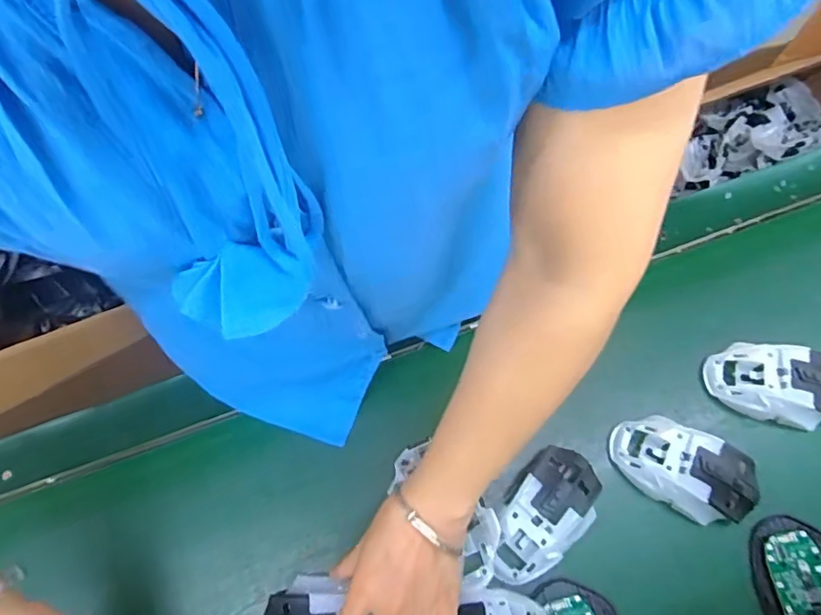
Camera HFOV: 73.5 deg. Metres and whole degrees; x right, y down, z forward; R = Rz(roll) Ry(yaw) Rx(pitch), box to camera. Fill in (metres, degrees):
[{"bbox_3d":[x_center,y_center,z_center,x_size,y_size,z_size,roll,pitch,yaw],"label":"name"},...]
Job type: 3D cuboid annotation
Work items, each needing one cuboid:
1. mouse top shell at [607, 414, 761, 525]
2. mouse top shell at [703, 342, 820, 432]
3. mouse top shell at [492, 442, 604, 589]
[{"bbox_3d":[0.226,0.133,0.453,0.114,0.032,0.064,20,69,11],"label":"mouse top shell"},{"bbox_3d":[0.323,0.066,0.480,0.110,0.036,0.067,9,68,7],"label":"mouse top shell"},{"bbox_3d":[0.108,0.167,0.443,0.062,0.031,0.114,38,74,17],"label":"mouse top shell"}]

